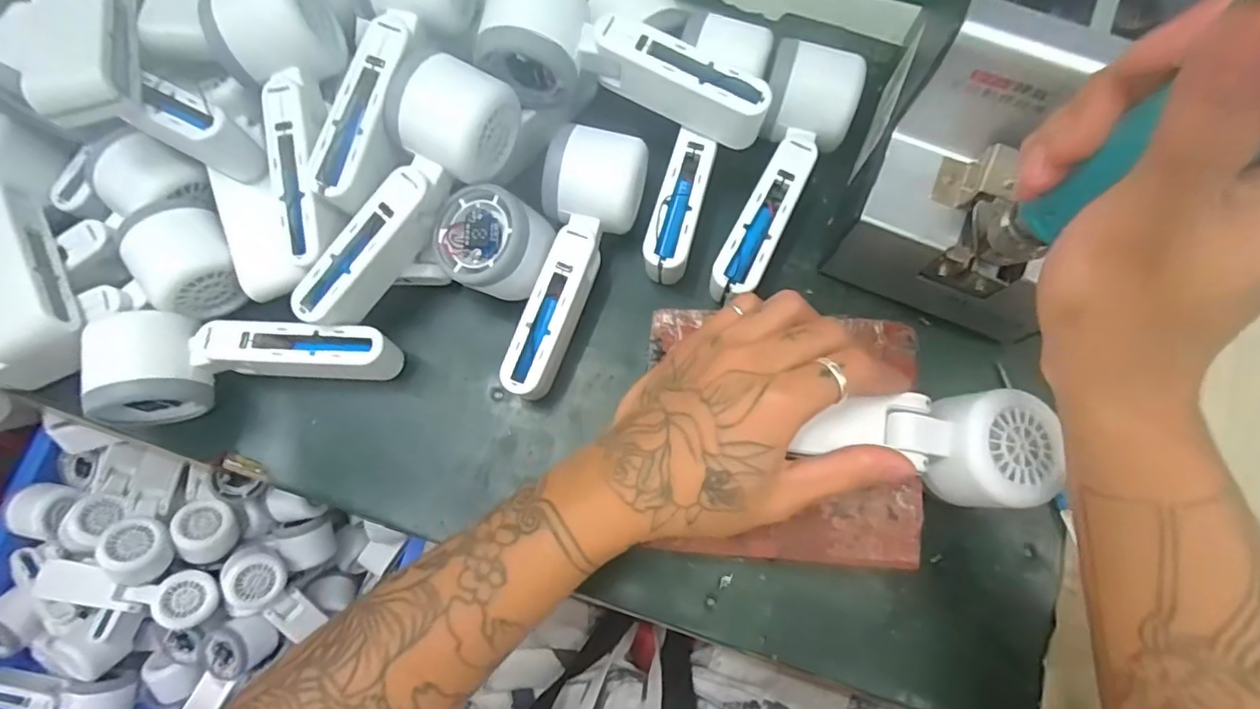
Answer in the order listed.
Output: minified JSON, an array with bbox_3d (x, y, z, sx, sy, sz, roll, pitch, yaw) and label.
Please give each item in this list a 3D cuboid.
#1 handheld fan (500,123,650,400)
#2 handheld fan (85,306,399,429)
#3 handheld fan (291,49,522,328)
[{"bbox_3d":[-0.039,-0.055,0.351,0.049,0.057,0.161,20,77,7],"label":"handheld fan"},{"bbox_3d":[-0.226,0.012,0.344,0.164,0.049,0.066,5,76,3],"label":"handheld fan"},{"bbox_3d":[-0.128,-0.088,0.333,0.055,0.055,0.164,38,97,10],"label":"handheld fan"}]

